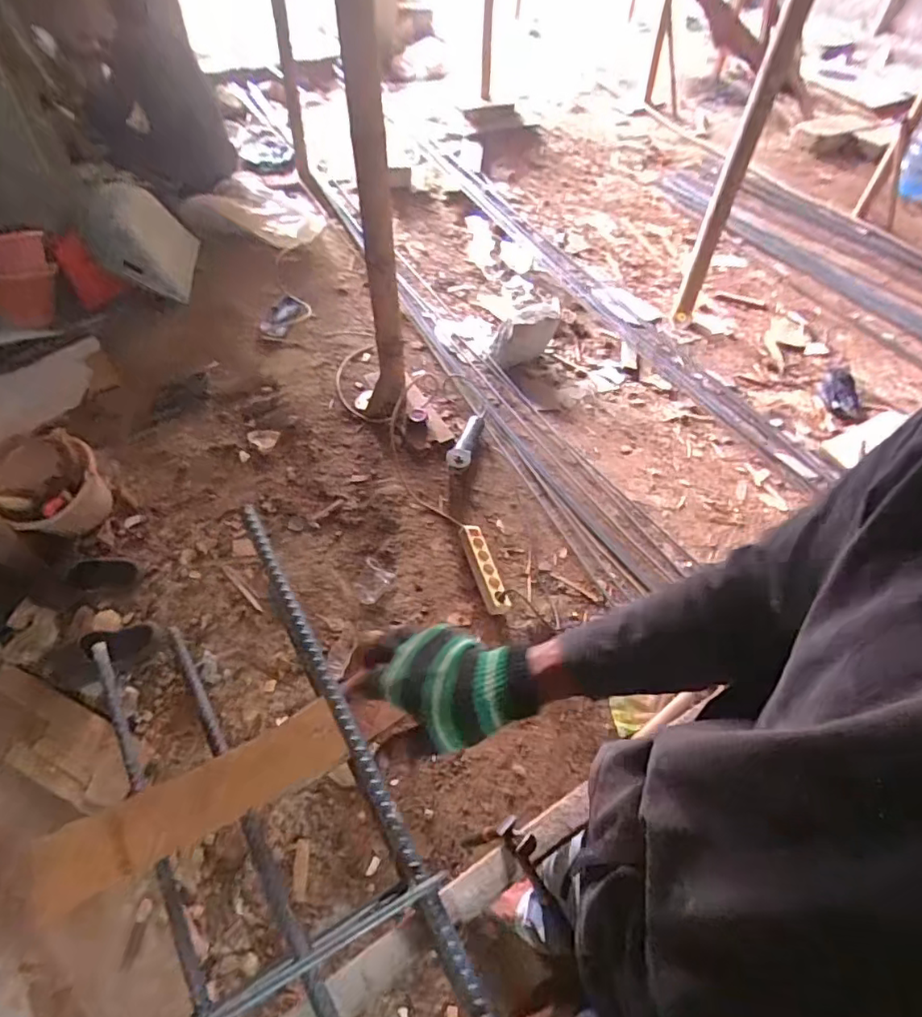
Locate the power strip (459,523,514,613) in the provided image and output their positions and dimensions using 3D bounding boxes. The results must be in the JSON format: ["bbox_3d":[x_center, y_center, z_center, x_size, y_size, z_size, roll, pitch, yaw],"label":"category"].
[{"bbox_3d":[0.062,0.159,1.538,0.071,0.046,0.278,-13,59,-10],"label":"power strip"}]

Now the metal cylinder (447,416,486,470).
[{"bbox_3d":[0.013,-0.212,1.777,0.077,0.070,0.209,15,52,7],"label":"metal cylinder"}]

